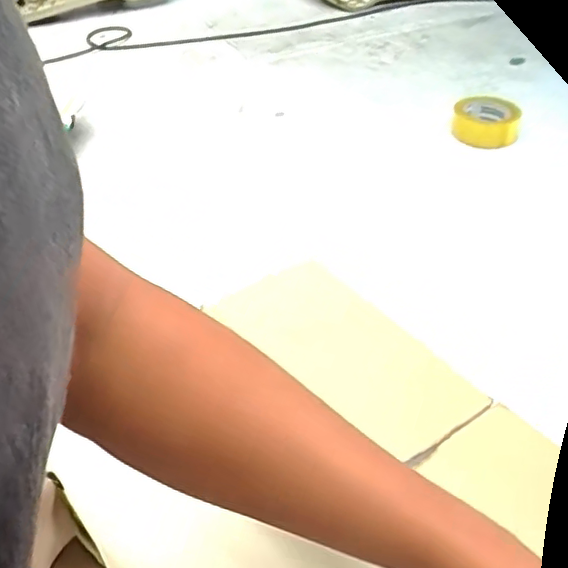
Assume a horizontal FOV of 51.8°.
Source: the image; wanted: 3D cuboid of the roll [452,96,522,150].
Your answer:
[{"bbox_3d":[0.348,-0.279,1.004,0.105,0.055,0.105,10,41,19],"label":"roll"}]

